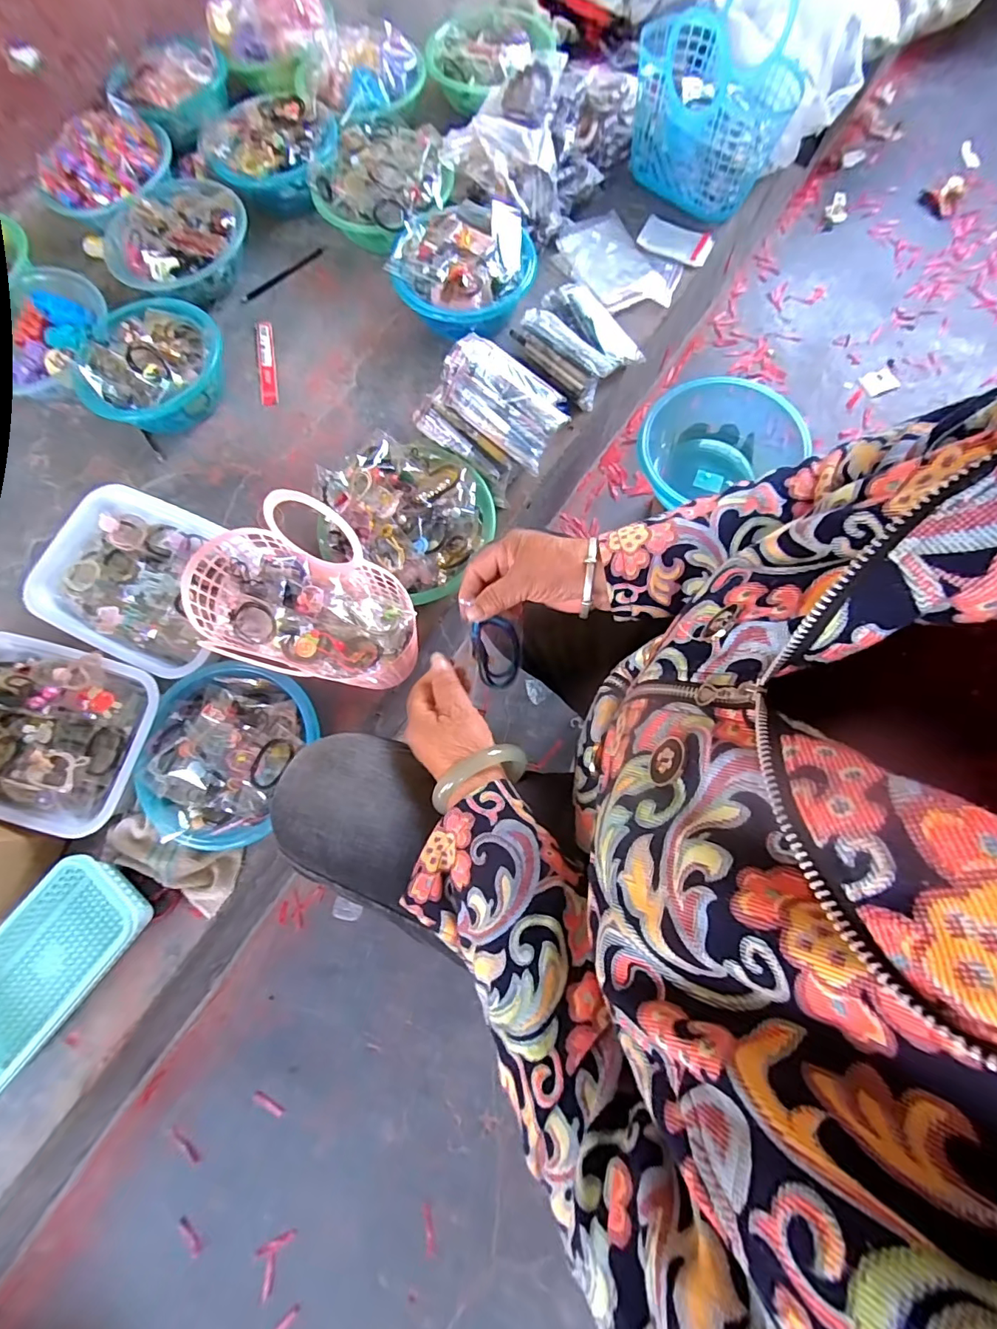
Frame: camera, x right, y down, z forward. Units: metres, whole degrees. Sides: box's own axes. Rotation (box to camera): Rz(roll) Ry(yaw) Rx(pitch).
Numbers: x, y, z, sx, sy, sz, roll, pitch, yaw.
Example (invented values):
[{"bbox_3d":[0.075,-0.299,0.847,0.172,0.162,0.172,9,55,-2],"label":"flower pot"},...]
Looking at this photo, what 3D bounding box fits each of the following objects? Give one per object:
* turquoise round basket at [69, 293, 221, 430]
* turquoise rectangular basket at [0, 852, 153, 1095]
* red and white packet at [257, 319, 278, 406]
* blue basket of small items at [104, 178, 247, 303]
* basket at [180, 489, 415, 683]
[{"bbox_3d":[-0.544,-0.469,0.785,0.185,0.095,0.225,11,77,6],"label":"turquoise round basket"},{"bbox_3d":[-0.548,0.366,0.591,0.134,0.055,0.265,35,79,10],"label":"turquoise rectangular basket"},{"bbox_3d":[-0.395,-0.515,0.837,0.030,0.006,0.183,-12,75,0],"label":"red and white packet"},{"bbox_3d":[-0.554,-0.733,0.863,0.241,0.080,0.213,-40,77,-7],"label":"blue basket of small items"},{"bbox_3d":[-0.234,-0.067,0.584,0.266,0.180,0.169,9,76,6],"label":"basket"}]

